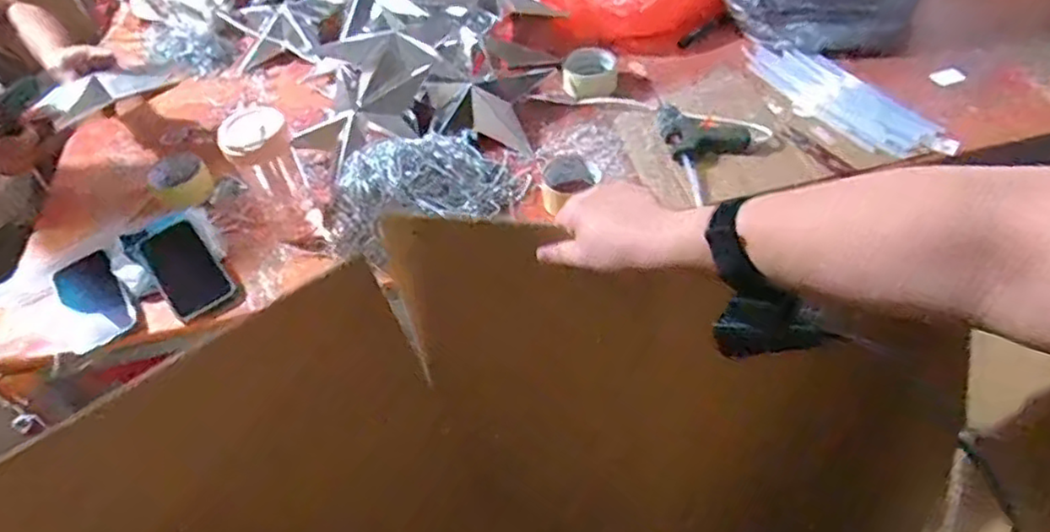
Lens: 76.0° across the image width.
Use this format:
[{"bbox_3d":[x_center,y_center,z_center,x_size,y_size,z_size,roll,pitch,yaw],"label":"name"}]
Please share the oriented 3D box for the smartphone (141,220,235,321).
[{"bbox_3d":[-0.450,0.003,0.891,0.073,0.011,0.136,-34,75,-22],"label":"smartphone"}]

